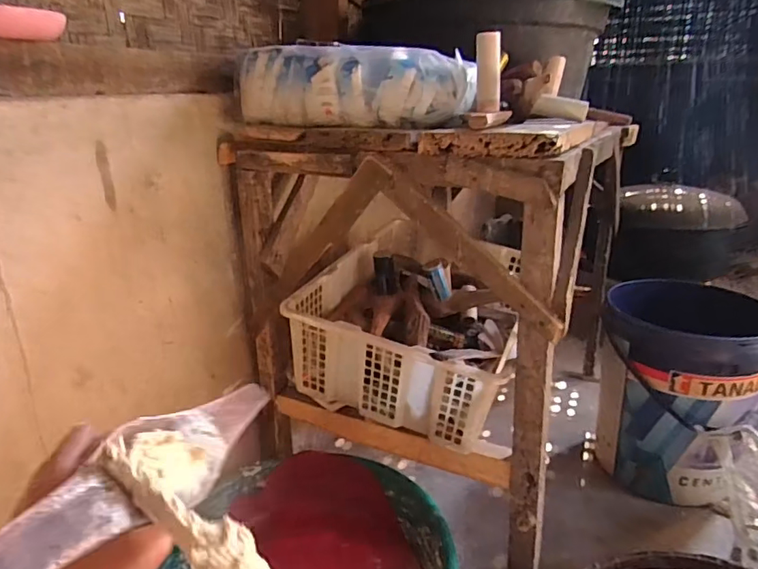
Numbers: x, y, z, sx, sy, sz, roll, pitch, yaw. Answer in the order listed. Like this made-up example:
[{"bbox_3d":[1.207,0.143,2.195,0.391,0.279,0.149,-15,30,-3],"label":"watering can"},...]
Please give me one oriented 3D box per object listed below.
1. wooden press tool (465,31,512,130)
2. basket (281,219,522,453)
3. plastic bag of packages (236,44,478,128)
[{"bbox_3d":[0.161,-0.288,0.755,0.054,0.122,0.044,3,21,10],"label":"wooden press tool"},{"bbox_3d":[0.082,0.071,0.963,0.339,0.192,0.461,6,22,20],"label":"basket"},{"bbox_3d":[-0.040,-0.304,0.817,0.340,0.104,0.173,13,25,33],"label":"plastic bag of packages"}]

